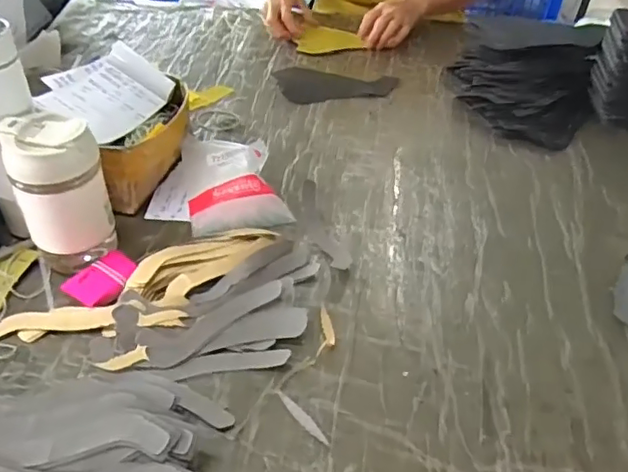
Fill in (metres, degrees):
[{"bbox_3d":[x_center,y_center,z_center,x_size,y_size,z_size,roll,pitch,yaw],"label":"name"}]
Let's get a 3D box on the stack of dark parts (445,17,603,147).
[{"bbox_3d":[0.326,-0.257,0.915,0.220,0.096,0.269,16,42,16],"label":"stack of dark parts"}]

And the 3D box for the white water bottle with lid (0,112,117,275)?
[{"bbox_3d":[-0.251,-0.041,0.586,0.082,0.153,0.073,-18,44,-21],"label":"white water bottle with lid"}]

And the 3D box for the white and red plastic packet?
[{"bbox_3d":[-0.100,-0.078,0.727,0.114,0.046,0.180,-7,41,-10],"label":"white and red plastic packet"}]

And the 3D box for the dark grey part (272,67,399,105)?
[{"bbox_3d":[0.039,-0.258,0.973,0.194,0.005,0.119,-7,41,-10],"label":"dark grey part"}]

